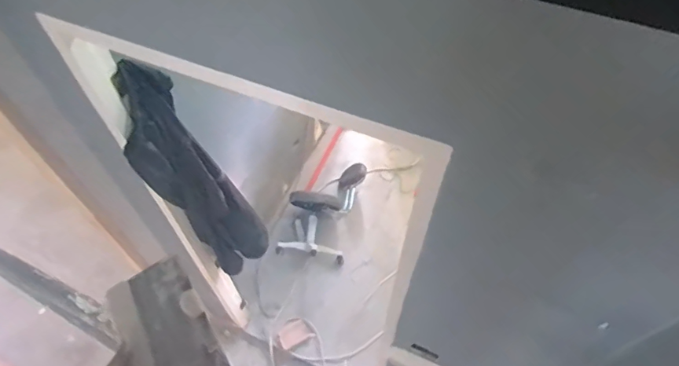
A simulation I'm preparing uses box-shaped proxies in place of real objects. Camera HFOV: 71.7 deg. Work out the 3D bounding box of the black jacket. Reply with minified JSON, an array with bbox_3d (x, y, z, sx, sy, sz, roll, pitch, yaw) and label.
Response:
[{"bbox_3d":[-0.454,0.034,1.597,0.223,0.991,0.224,23,60,16],"label":"black jacket"}]

